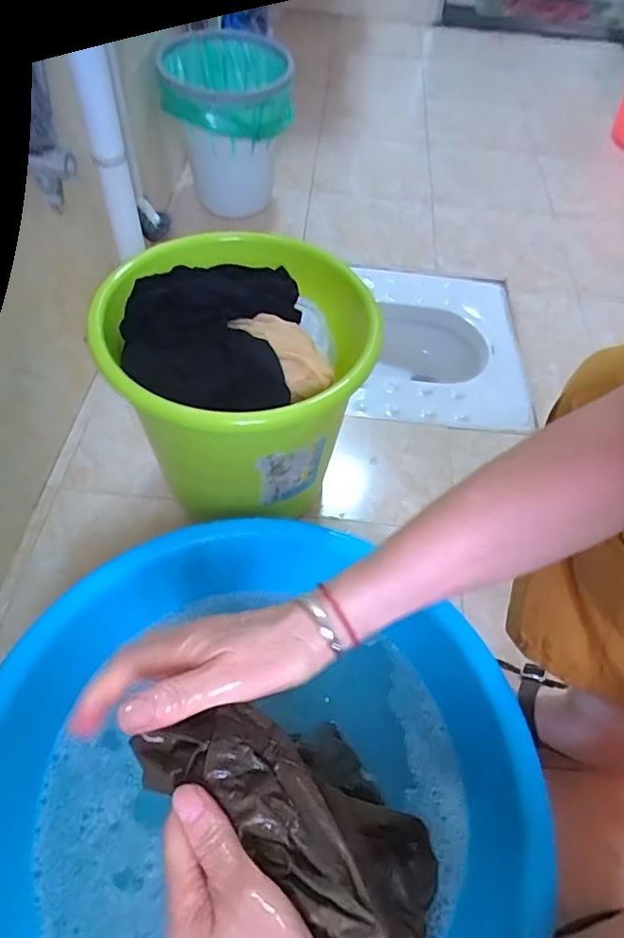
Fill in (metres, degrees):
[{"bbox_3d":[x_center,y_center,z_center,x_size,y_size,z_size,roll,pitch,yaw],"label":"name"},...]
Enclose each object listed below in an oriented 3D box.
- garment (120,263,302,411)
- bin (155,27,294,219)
[{"bbox_3d":[-0.119,-0.146,0.588,0.201,0.074,0.239,4,55,0],"label":"garment"},{"bbox_3d":[-0.165,-0.704,1.119,0.239,0.279,0.258,1,55,-2],"label":"bin"}]

